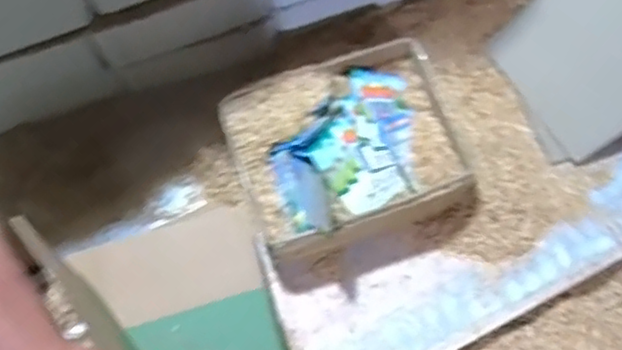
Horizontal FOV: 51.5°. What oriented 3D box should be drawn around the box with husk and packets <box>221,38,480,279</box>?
[{"bbox_3d":[0.040,-0.024,0.689,0.222,0.079,0.192,-19,70,-6],"label":"box with husk and packets"}]

